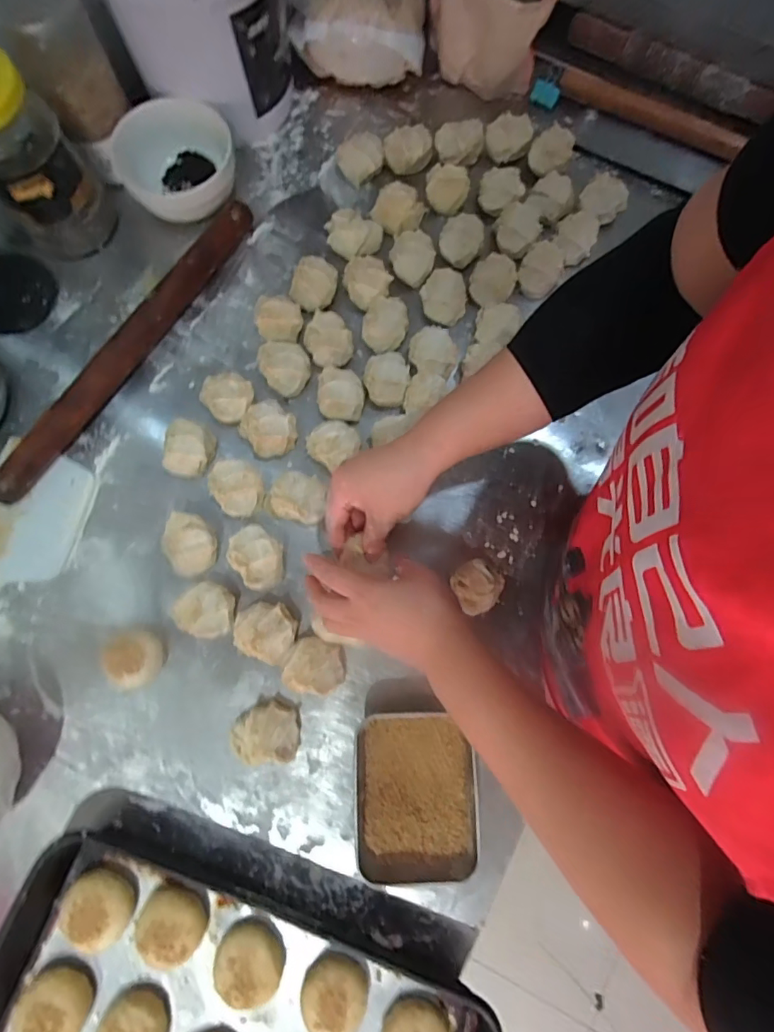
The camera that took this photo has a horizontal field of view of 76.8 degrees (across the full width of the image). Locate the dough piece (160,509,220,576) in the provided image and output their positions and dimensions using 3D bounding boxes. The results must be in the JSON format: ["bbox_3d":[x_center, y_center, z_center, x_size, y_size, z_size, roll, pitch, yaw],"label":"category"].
[{"bbox_3d":[-0.194,0.028,0.484,0.045,0.037,0.063,-39,81,-9],"label":"dough piece"}]

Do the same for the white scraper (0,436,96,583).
[{"bbox_3d":[-0.373,-0.003,0.507,0.116,0.005,0.143,3,77,-1],"label":"white scraper"}]

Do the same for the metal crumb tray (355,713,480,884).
[{"bbox_3d":[0.026,0.251,0.445,0.106,0.030,0.131,0,78,-1],"label":"metal crumb tray"}]

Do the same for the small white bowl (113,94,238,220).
[{"bbox_3d":[-0.243,-0.403,0.569,0.132,0.067,0.112,-15,78,-4],"label":"small white bowl"}]

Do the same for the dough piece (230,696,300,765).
[{"bbox_3d":[-0.114,0.201,0.454,0.063,0.035,0.056,0,78,-1],"label":"dough piece"}]

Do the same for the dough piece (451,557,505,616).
[{"bbox_3d":[0.090,0.068,0.487,0.048,0.037,0.045,0,78,-1],"label":"dough piece"}]

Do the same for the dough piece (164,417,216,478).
[{"bbox_3d":[-0.207,-0.070,0.511,0.054,0.034,0.060,7,78,0],"label":"dough piece"}]

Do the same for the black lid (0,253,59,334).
[{"bbox_3d":[-0.420,-0.250,0.549,0.084,0.011,0.090,19,85,-19],"label":"black lid"}]

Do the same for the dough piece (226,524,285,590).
[{"bbox_3d":[-0.127,0.041,0.487,0.046,0.037,0.062,-40,81,-9],"label":"dough piece"}]

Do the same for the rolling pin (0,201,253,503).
[{"bbox_3d":[-0.276,-0.188,0.533,0.042,0.037,0.416,29,79,5],"label":"rolling pin"}]

